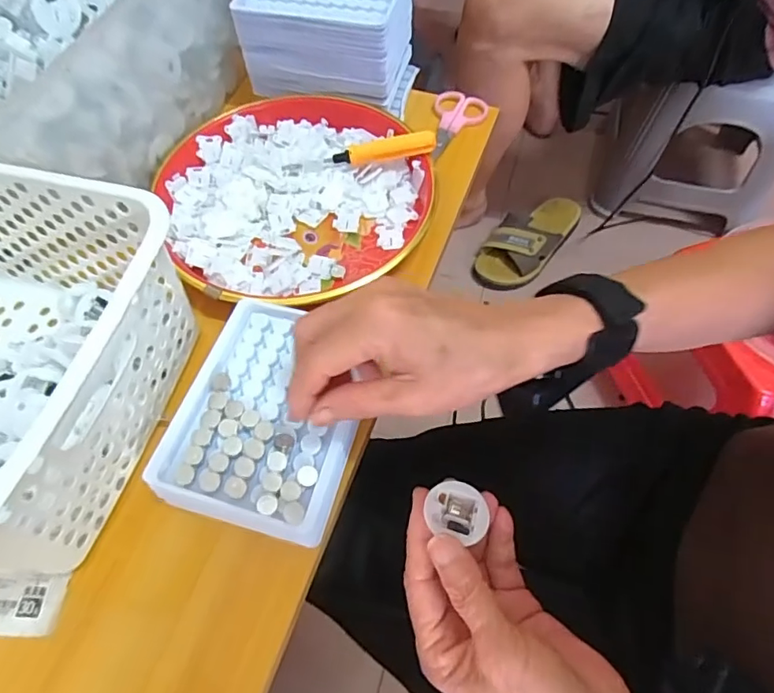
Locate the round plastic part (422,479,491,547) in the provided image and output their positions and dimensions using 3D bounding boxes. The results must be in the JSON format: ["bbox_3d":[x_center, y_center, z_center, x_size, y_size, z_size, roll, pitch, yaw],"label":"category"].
[{"bbox_3d":[0.036,0.083,0.267,0.029,0.008,0.028,0,61,0],"label":"round plastic part"}]

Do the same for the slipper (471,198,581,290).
[{"bbox_3d":[0.280,-0.213,1.020,0.114,0.057,0.259,39,68,19],"label":"slipper"}]

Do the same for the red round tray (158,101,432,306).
[{"bbox_3d":[-0.077,-0.130,0.427,0.209,0.026,0.204,0,61,0],"label":"red round tray"}]

